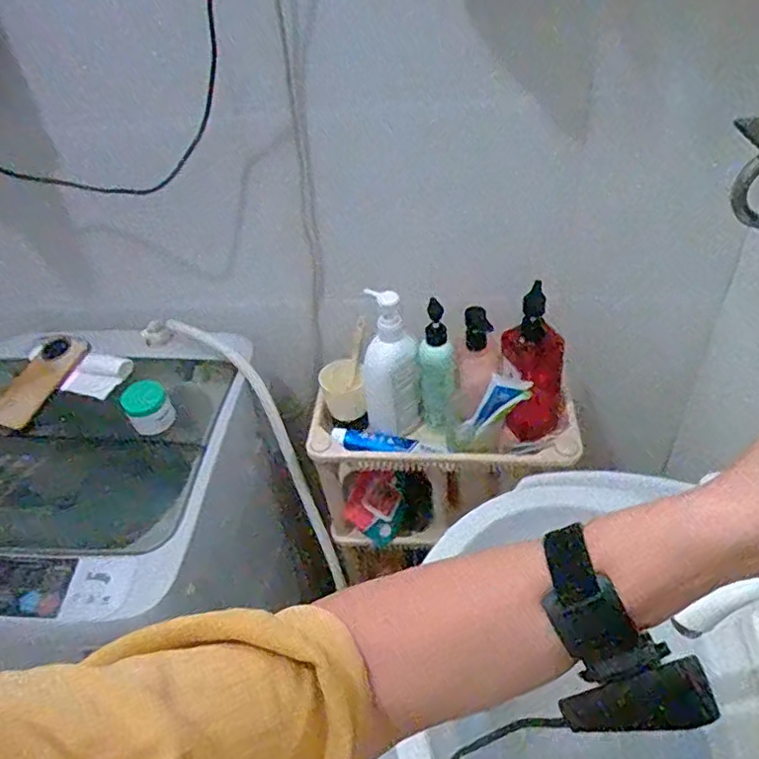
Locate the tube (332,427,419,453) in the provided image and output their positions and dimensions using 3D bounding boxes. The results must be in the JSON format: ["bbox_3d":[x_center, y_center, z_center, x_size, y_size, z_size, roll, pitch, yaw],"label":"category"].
[{"bbox_3d":[-0.009,0.096,0.927,0.129,0.023,0.033,1,42,10],"label":"tube"}]

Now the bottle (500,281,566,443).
[{"bbox_3d":[0.221,-0.012,0.845,0.091,0.226,0.073,-14,42,-7],"label":"bottle"}]

